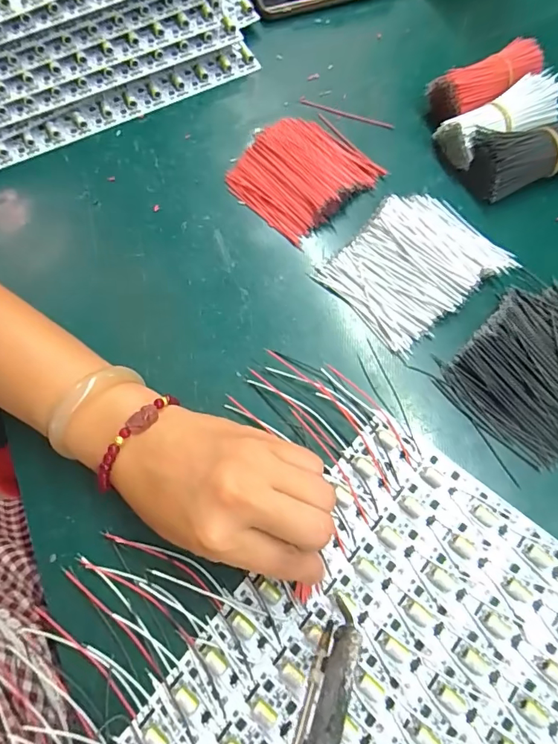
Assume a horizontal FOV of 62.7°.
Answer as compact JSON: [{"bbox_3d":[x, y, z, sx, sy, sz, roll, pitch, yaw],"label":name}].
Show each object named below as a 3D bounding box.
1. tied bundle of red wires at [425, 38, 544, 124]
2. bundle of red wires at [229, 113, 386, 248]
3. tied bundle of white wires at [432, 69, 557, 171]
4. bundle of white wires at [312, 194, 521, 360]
[{"bbox_3d":[0.165,-0.227,0.364,0.090,0.033,0.037,-23,71,-6],"label":"tied bundle of red wires"},{"bbox_3d":[0.018,-0.157,0.355,0.098,0.020,0.087,-42,74,-12],"label":"bundle of red wires"},{"bbox_3d":[0.170,-0.192,0.351,0.088,0.035,0.040,-27,72,-7],"label":"tied bundle of white wires"},{"bbox_3d":[0.096,-0.078,0.323,0.111,0.020,0.089,-42,74,-12],"label":"bundle of white wires"}]

